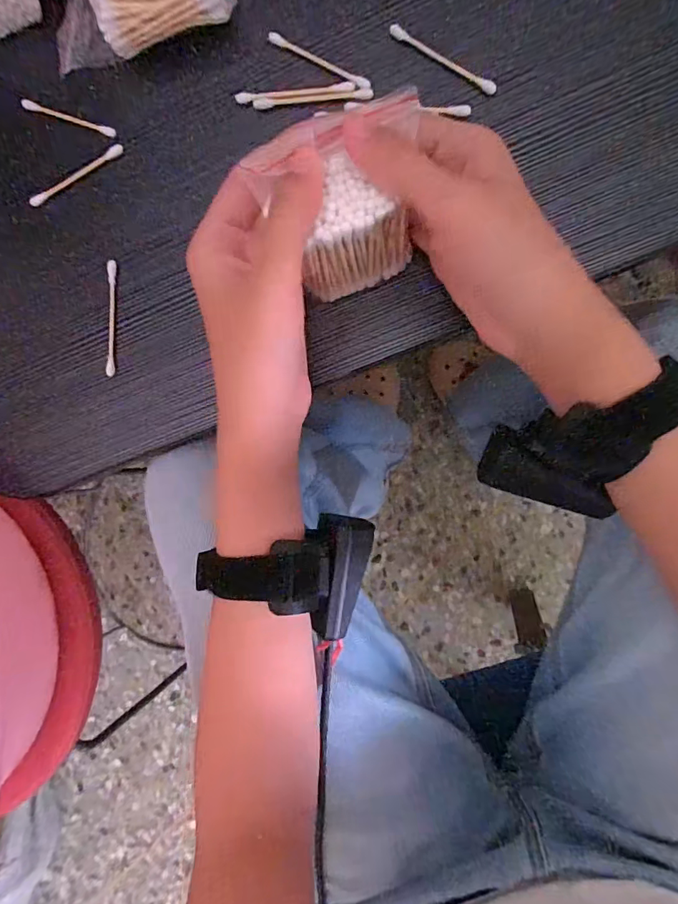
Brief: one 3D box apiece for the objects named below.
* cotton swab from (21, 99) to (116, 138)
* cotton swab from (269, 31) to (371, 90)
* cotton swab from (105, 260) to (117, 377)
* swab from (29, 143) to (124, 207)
[{"bbox_3d":[-0.170,-0.210,0.293,0.070,0.004,0.006,22,93,9],"label":"cotton swab"},{"bbox_3d":[-0.011,-0.224,0.266,0.068,0.004,0.007,32,95,8],"label":"cotton swab"},{"bbox_3d":[-0.141,-0.082,0.288,0.004,0.007,0.070,0,90,9],"label":"cotton swab"},{"bbox_3d":[-0.164,-0.172,0.290,0.068,0.004,0.007,-27,86,8],"label":"swab"}]

